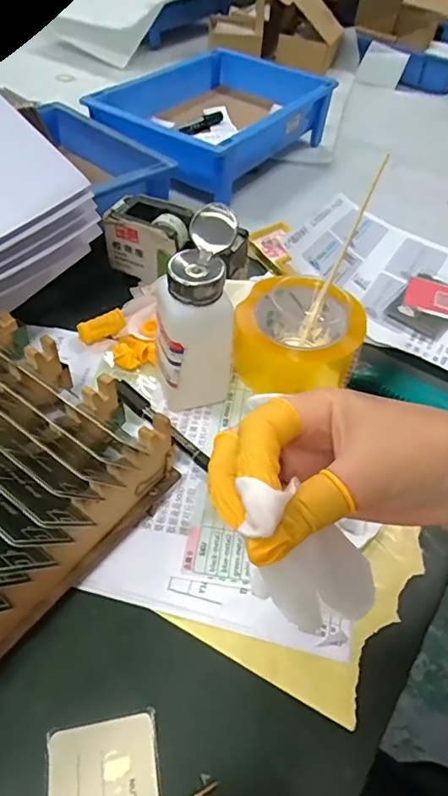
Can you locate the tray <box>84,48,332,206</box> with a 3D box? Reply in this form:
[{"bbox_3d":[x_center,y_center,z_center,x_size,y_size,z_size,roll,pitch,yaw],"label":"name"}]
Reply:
[{"bbox_3d":[-0.015,-0.383,0.689,0.220,0.076,0.295,31,53,19],"label":"tray"}]

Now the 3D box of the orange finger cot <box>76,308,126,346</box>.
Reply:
[{"bbox_3d":[-0.112,-0.065,0.457,0.043,0.022,0.009,-26,23,-2],"label":"orange finger cot"}]

